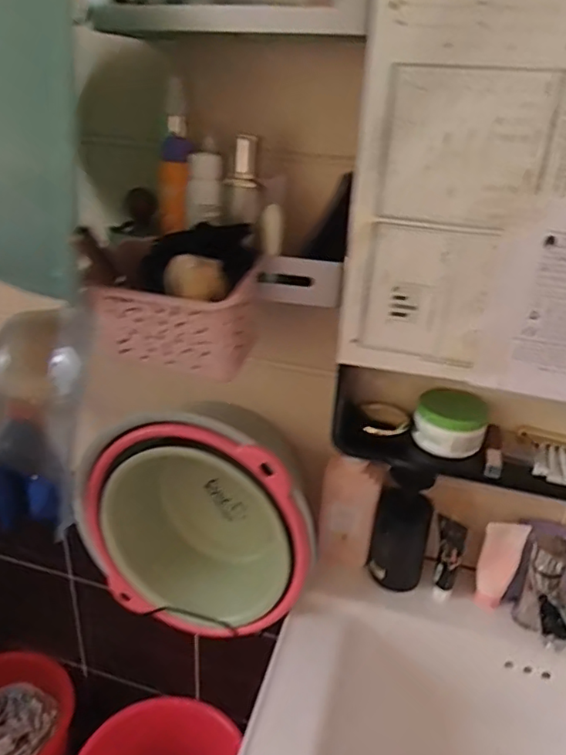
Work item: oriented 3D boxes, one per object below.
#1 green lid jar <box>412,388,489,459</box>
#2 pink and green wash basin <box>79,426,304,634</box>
[{"bbox_3d":[0.228,0.057,0.767,0.101,0.065,0.095,11,26,17],"label":"green lid jar"},{"bbox_3d":[-0.135,0.244,0.913,0.355,0.365,0.162,7,26,8],"label":"pink and green wash basin"}]

